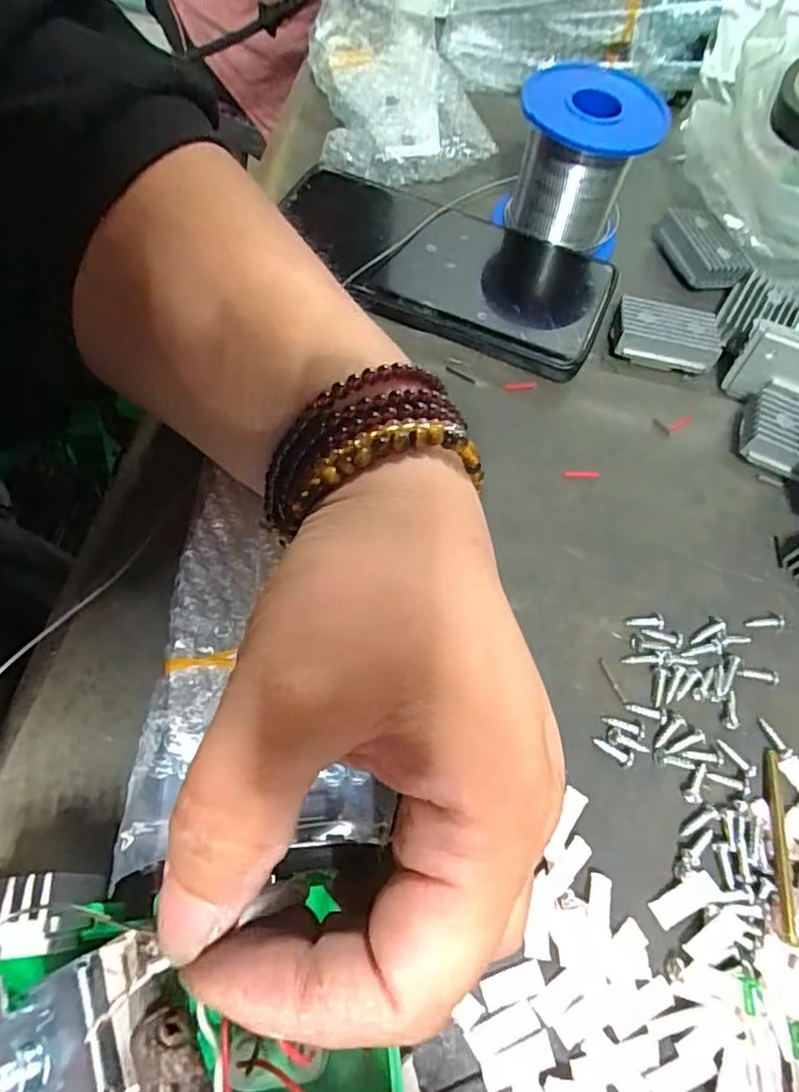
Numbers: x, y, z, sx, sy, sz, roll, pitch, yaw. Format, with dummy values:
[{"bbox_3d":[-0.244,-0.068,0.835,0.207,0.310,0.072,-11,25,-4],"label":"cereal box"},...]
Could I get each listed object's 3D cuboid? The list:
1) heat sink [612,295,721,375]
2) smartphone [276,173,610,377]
[{"bbox_3d":[0.125,-0.100,0.280,0.047,0.012,0.033,11,64,1],"label":"heat sink"},{"bbox_3d":[0.017,-0.133,0.289,0.161,0.016,0.074,23,65,7],"label":"smartphone"}]

